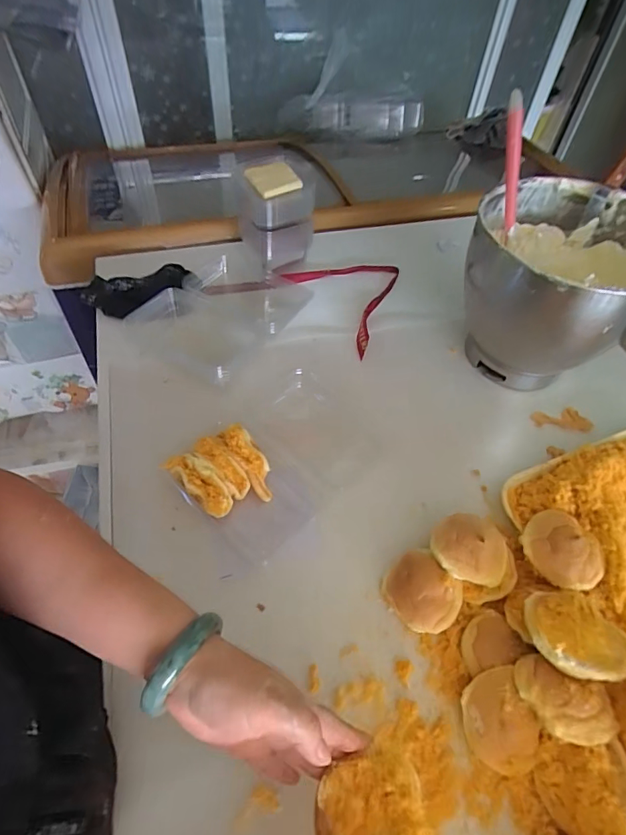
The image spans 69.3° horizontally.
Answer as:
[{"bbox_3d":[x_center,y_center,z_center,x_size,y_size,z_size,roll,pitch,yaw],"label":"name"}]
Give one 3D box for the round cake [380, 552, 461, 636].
[{"bbox_3d":[0.114,0.179,0.469,0.070,0.044,0.078,-35,63,-26],"label":"round cake"}]

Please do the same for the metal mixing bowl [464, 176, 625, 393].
[{"bbox_3d":[0.323,-0.173,0.637,0.241,0.215,0.234,2,53,-2],"label":"metal mixing bowl"}]

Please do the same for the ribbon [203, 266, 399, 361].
[{"bbox_3d":[-0.014,-0.231,0.773,0.294,0.013,0.237,21,55,12],"label":"ribbon"}]

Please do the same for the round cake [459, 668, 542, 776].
[{"bbox_3d":[0.164,0.268,0.398,0.061,0.020,0.073,-26,68,9],"label":"round cake"}]

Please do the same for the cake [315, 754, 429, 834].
[{"bbox_3d":[0.038,0.266,0.308,0.072,0.027,0.054,-11,54,-13],"label":"cake"}]

